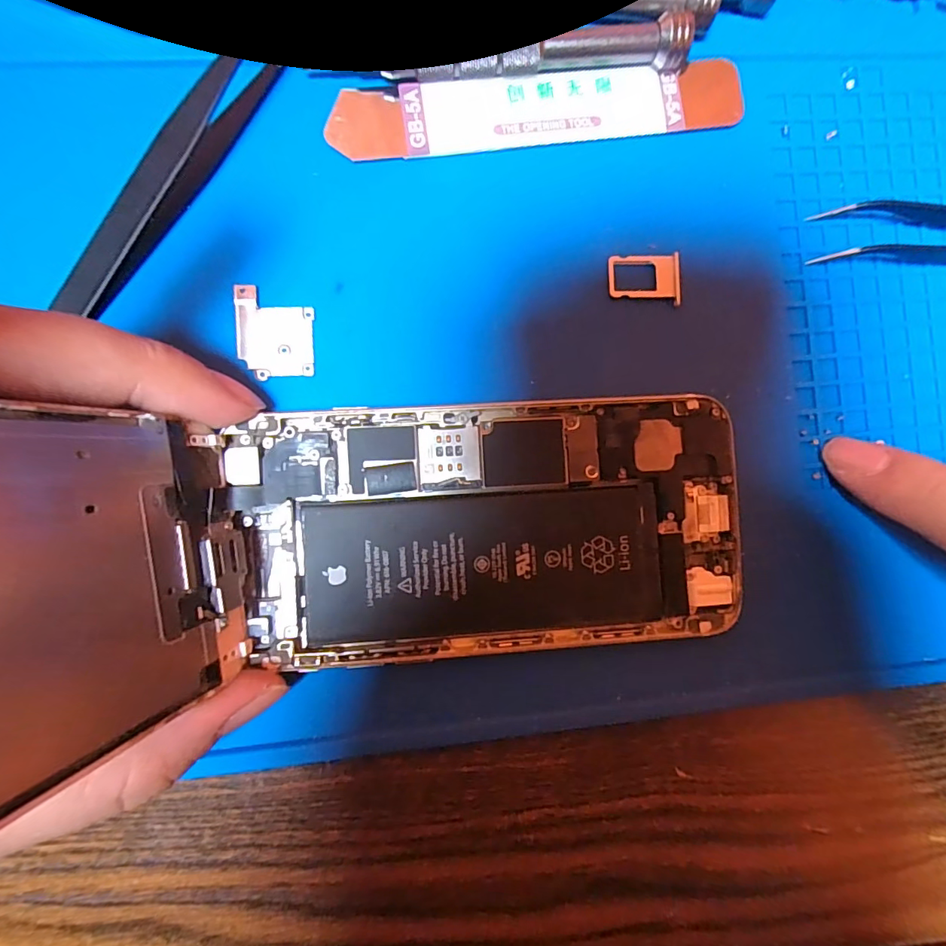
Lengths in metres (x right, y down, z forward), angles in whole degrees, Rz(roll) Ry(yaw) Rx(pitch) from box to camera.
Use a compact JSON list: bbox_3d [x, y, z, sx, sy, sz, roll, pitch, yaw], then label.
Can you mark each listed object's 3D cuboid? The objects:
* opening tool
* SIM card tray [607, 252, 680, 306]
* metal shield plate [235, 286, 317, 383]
[{"bbox_3d":[0.020,-0.102,0.132,0.116,0.004,0.019,-8,90,-5],"label":"opening tool"},{"bbox_3d":[0.049,-0.055,0.133,0.021,0.004,0.014,-2,89,-5],"label":"SIM card tray"},{"bbox_3d":[-0.053,-0.037,0.125,0.020,0.004,0.024,2,89,-5],"label":"metal shield plate"}]

